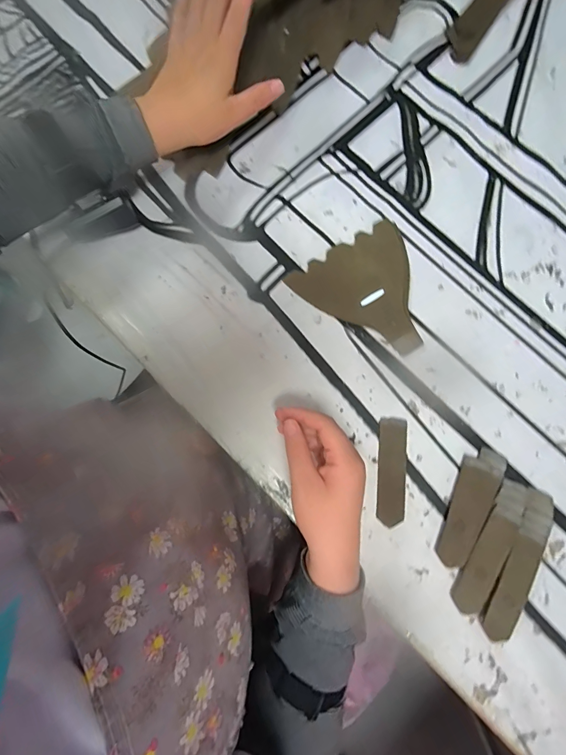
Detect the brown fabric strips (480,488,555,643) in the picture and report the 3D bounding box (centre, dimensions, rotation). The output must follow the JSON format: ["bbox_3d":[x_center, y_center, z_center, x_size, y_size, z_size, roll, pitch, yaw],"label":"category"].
[{"bbox_3d":[0.228,0.179,0.353,0.029,0.012,0.142,27,80,5],"label":"brown fabric strips"}]

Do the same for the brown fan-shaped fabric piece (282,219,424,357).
[{"bbox_3d":[0.100,-0.090,0.408,0.135,0.008,0.141,-32,80,-6],"label":"brown fan-shaped fabric piece"}]

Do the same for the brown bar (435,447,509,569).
[{"bbox_3d":[0.183,0.126,0.364,0.038,0.005,0.118,30,80,6],"label":"brown bar"}]

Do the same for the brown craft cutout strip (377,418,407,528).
[{"bbox_3d":[0.112,0.095,0.376,0.026,0.004,0.105,6,79,1],"label":"brown craft cutout strip"}]

